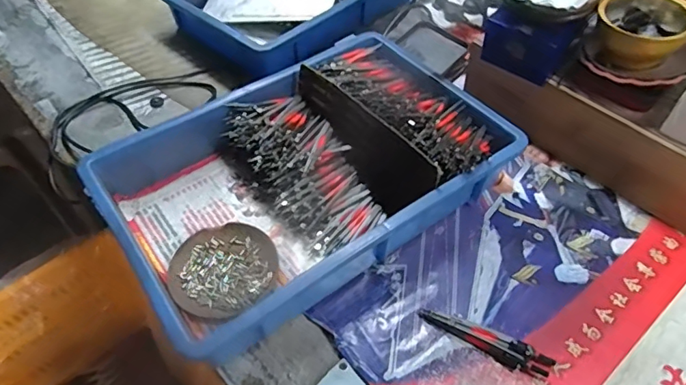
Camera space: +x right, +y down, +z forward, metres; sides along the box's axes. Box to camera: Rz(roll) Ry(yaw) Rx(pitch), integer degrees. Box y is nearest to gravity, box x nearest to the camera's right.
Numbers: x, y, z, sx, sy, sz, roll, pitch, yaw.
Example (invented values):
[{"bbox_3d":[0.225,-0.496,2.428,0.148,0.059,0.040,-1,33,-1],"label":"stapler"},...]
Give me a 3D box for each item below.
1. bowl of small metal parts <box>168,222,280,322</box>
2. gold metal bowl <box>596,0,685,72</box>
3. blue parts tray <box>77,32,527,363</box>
[{"bbox_3d":[-0.128,0.084,0.533,0.112,0.013,0.109,-1,51,1],"label":"bowl of small metal parts"},{"bbox_3d":[0.334,-0.182,0.557,0.096,0.067,0.081,29,54,22],"label":"gold metal bowl"},{"bbox_3d":[-0.040,-0.030,0.578,0.428,0.096,0.285,-31,57,-22],"label":"blue parts tray"}]

